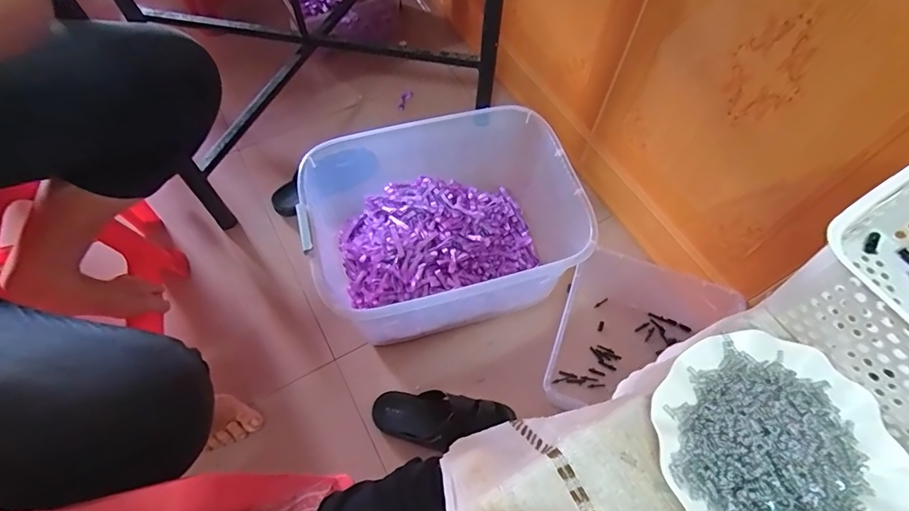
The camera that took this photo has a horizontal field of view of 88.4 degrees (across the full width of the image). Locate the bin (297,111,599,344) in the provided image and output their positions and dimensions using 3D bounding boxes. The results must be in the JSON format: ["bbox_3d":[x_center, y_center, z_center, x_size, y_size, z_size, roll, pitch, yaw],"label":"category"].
[{"bbox_3d":[-0.021,-0.042,0.900,0.474,0.262,0.345,-14,64,-9],"label":"bin"}]

